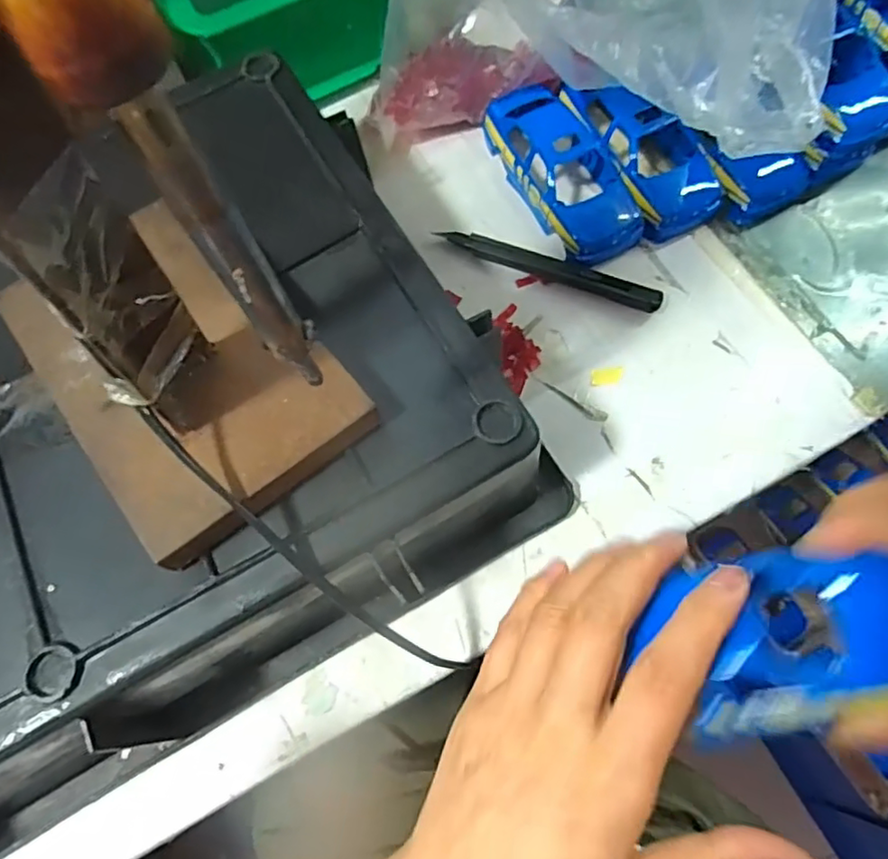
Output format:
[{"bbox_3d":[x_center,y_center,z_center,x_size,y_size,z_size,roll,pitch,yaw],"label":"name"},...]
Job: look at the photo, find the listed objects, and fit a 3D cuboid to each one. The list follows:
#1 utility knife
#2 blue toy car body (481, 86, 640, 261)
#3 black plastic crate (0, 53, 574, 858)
[{"bbox_3d":[0.066,-0.102,0.381,0.139,0.007,0.016,22,72,11],"label":"utility knife"},{"bbox_3d":[0.075,-0.165,0.385,0.061,0.037,0.129,-27,71,-7],"label":"blue toy car body"},{"bbox_3d":[-0.193,0.010,0.290,0.413,0.086,0.294,-26,70,-7],"label":"black plastic crate"}]

